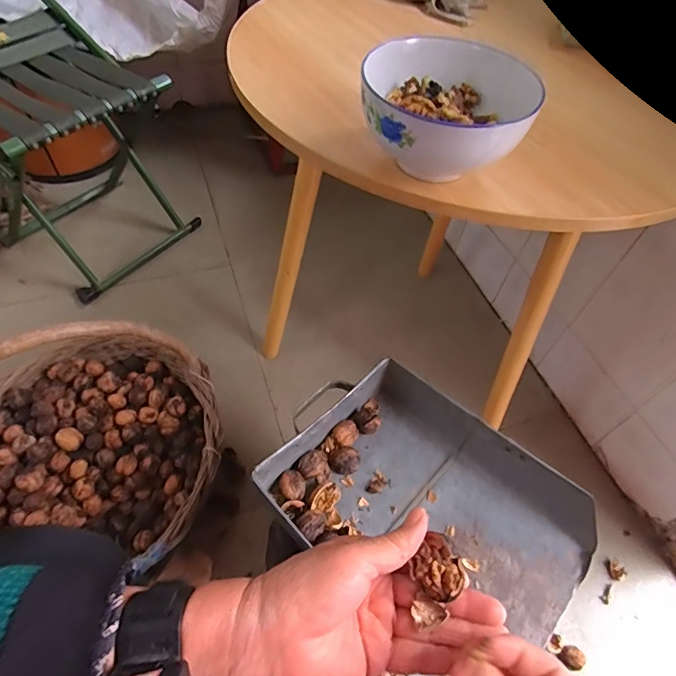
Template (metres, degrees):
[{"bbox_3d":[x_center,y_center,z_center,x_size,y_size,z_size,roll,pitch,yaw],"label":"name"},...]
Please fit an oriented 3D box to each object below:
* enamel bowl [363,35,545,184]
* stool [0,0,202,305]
[{"bbox_3d":[0.083,-0.175,0.370,0.135,0.073,0.118,0,53,-6],"label":"enamel bowl"},{"bbox_3d":[-0.611,-0.426,1.002,0.433,0.446,0.363,30,57,16],"label":"stool"}]

